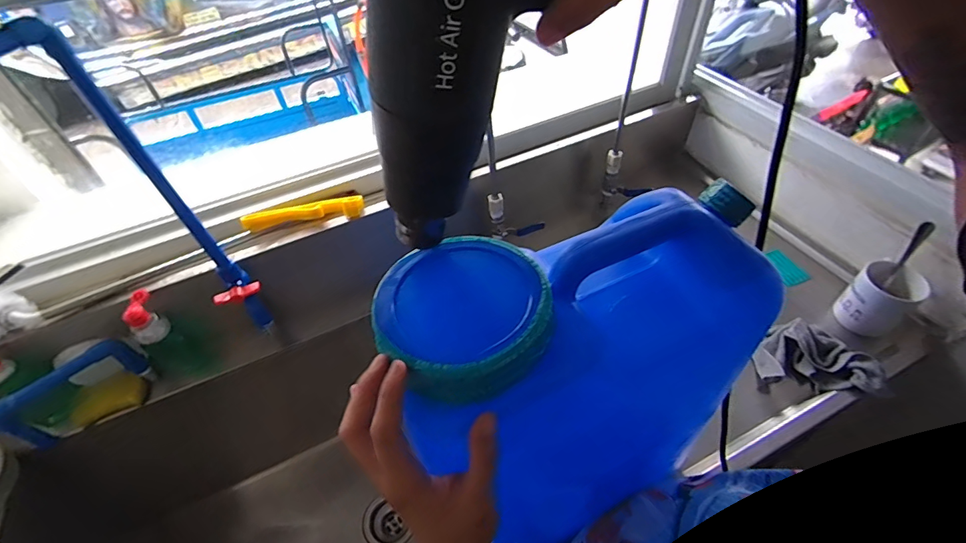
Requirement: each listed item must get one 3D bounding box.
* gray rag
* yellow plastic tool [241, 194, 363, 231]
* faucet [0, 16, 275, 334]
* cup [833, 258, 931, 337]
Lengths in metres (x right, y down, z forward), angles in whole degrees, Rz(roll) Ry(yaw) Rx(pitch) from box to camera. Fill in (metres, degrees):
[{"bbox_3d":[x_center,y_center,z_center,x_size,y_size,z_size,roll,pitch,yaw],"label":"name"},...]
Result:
[{"bbox_3d":[0.518,0.132,0.695,0.155,0.047,0.106,6,49,10],"label":"gray rag"},{"bbox_3d":[-0.313,-0.102,0.772,0.206,0.030,0.027,-10,48,-4],"label":"yellow plastic tool"},{"bbox_3d":[-0.448,-0.001,0.527,0.067,0.474,0.268,19,52,20],"label":"faucet"},{"bbox_3d":[0.648,0.047,0.721,0.096,0.096,0.090,-2,48,3],"label":"cup"}]

